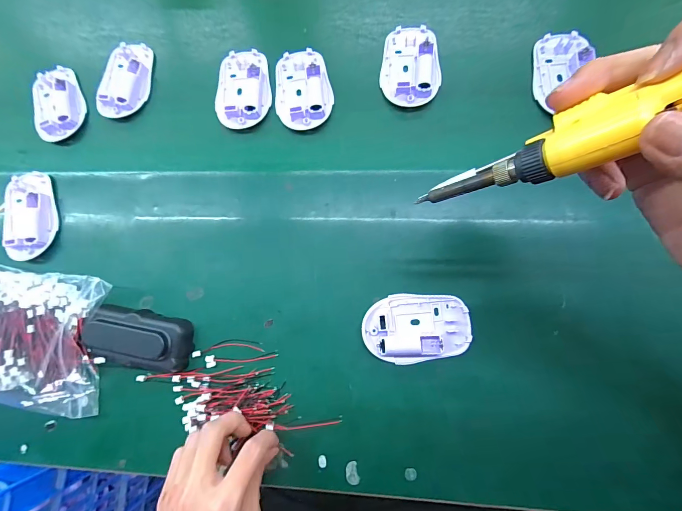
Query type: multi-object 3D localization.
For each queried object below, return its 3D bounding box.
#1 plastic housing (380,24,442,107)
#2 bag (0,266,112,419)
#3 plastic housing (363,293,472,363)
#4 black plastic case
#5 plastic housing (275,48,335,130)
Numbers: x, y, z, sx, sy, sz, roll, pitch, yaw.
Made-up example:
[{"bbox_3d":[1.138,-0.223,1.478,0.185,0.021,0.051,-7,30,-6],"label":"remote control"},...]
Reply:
[{"bbox_3d":[0.075,-0.204,0.354,0.061,0.016,0.089,1,82,4],"label":"plastic housing"},{"bbox_3d":[-0.326,0.079,0.334,0.180,0.040,0.133,9,83,5],"label":"bag"},{"bbox_3d":[0.070,0.067,0.309,0.095,0.017,0.061,-10,82,3],"label":"plastic housing"},{"bbox_3d":[-0.197,0.081,0.324,0.099,0.029,0.052,8,83,5],"label":"black plastic case"},{"bbox_3d":[-0.042,-0.183,0.363,0.060,0.016,0.090,-6,82,3],"label":"plastic housing"}]

